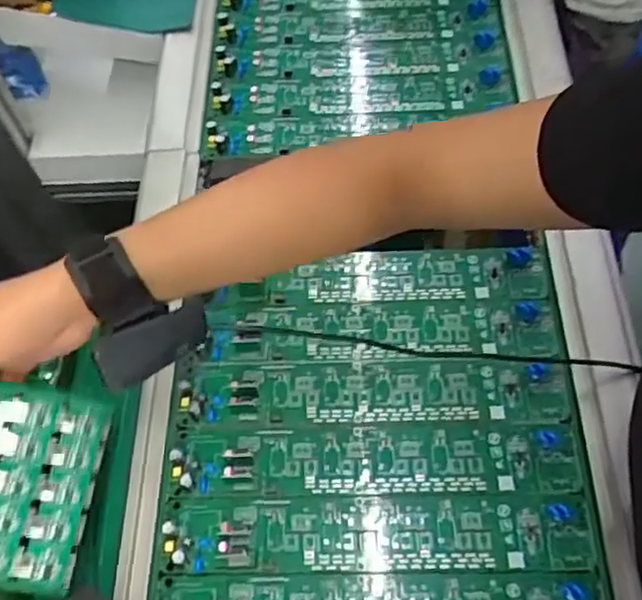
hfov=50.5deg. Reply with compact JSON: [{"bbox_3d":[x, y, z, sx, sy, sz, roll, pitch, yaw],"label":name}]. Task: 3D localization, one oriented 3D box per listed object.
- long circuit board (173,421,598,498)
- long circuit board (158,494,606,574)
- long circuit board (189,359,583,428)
[{"bbox_3d":[0.035,0.107,0.464,0.274,0.013,0.048,-2,61,3],"label":"long circuit board"},{"bbox_3d":[0.036,0.150,0.442,0.272,0.013,0.048,-2,61,3],"label":"long circuit board"},{"bbox_3d":[0.035,0.064,0.487,0.268,0.011,0.049,-2,61,3],"label":"long circuit board"}]

